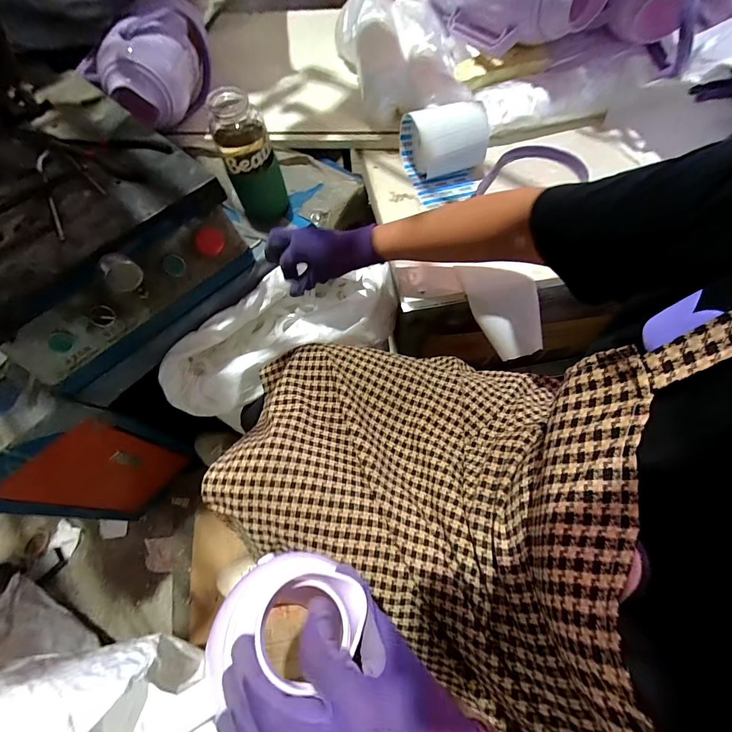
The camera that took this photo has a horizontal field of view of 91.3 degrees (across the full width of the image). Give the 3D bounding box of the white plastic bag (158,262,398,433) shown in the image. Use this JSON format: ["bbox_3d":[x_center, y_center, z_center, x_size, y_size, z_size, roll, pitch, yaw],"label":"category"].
[{"bbox_3d":[-0.150,-0.060,0.664,0.434,0.118,0.211,-29,66,-10],"label":"white plastic bag"}]

